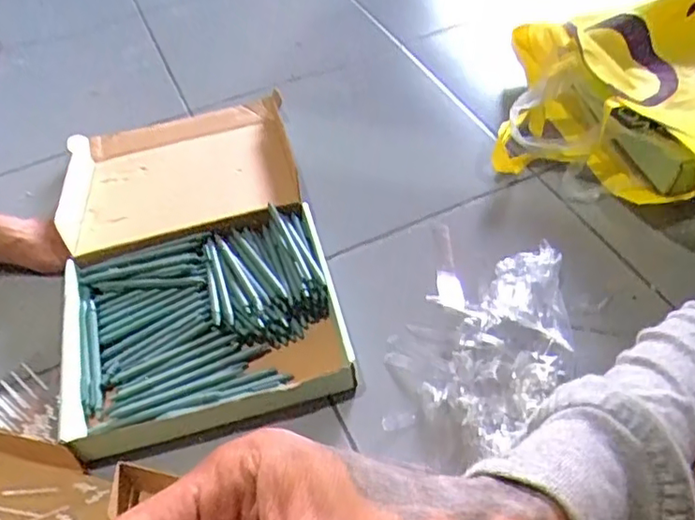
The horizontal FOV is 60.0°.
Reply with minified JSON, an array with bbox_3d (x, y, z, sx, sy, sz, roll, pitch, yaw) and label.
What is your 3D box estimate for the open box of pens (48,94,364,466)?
[{"bbox_3d":[-0.207,-0.036,0.790,0.330,0.073,0.550,-15,50,-7],"label":"open box of pens"}]

